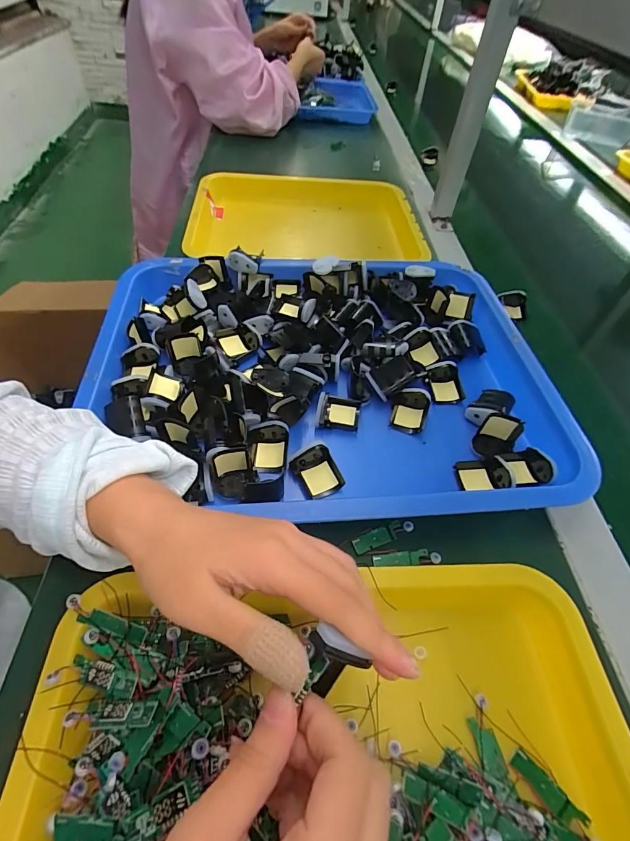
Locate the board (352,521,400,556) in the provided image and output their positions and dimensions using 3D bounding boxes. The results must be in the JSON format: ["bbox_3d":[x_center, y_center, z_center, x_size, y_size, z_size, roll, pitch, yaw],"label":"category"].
[{"bbox_3d":[0.050,0.094,0.308,0.042,0.005,0.013,-17,56,-17],"label":"board"}]

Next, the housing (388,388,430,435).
[{"bbox_3d":[0.093,-0.010,0.377,0.034,0.021,0.041,17,53,8],"label":"housing"}]

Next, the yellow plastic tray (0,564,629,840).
[{"bbox_3d":[0.015,0.211,0.189,0.334,0.040,0.261,0,53,-5],"label":"yellow plastic tray"}]

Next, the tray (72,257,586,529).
[{"bbox_3d":[0.013,-0.053,0.394,0.448,0.052,0.332,1,53,-4],"label":"tray"}]

